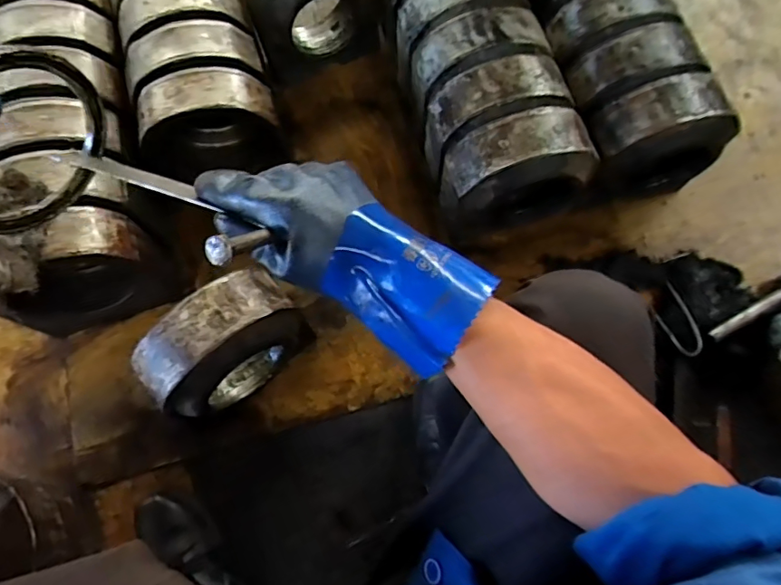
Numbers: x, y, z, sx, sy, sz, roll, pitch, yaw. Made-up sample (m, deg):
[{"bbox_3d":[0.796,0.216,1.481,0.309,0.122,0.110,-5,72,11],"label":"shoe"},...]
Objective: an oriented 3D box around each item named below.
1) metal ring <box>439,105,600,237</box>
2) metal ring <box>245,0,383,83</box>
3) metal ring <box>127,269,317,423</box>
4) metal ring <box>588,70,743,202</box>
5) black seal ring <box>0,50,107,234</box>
[{"bbox_3d":[0.199,-0.190,0.812,0.216,0.184,0.133,-24,72,-7],"label":"metal ring"},{"bbox_3d":[-0.135,-0.521,0.969,0.240,0.259,0.109,-18,72,-5],"label":"metal ring"},{"bbox_3d":[-0.231,0.080,0.723,0.204,0.190,0.104,-42,75,-12],"label":"metal ring"},{"bbox_3d":[0.425,-0.245,0.810,0.215,0.197,0.111,-14,71,-4],"label":"metal ring"},{"bbox_3d":[-0.304,-0.120,0.425,0.020,0.154,0.155,29,74,10],"label":"black seal ring"}]

